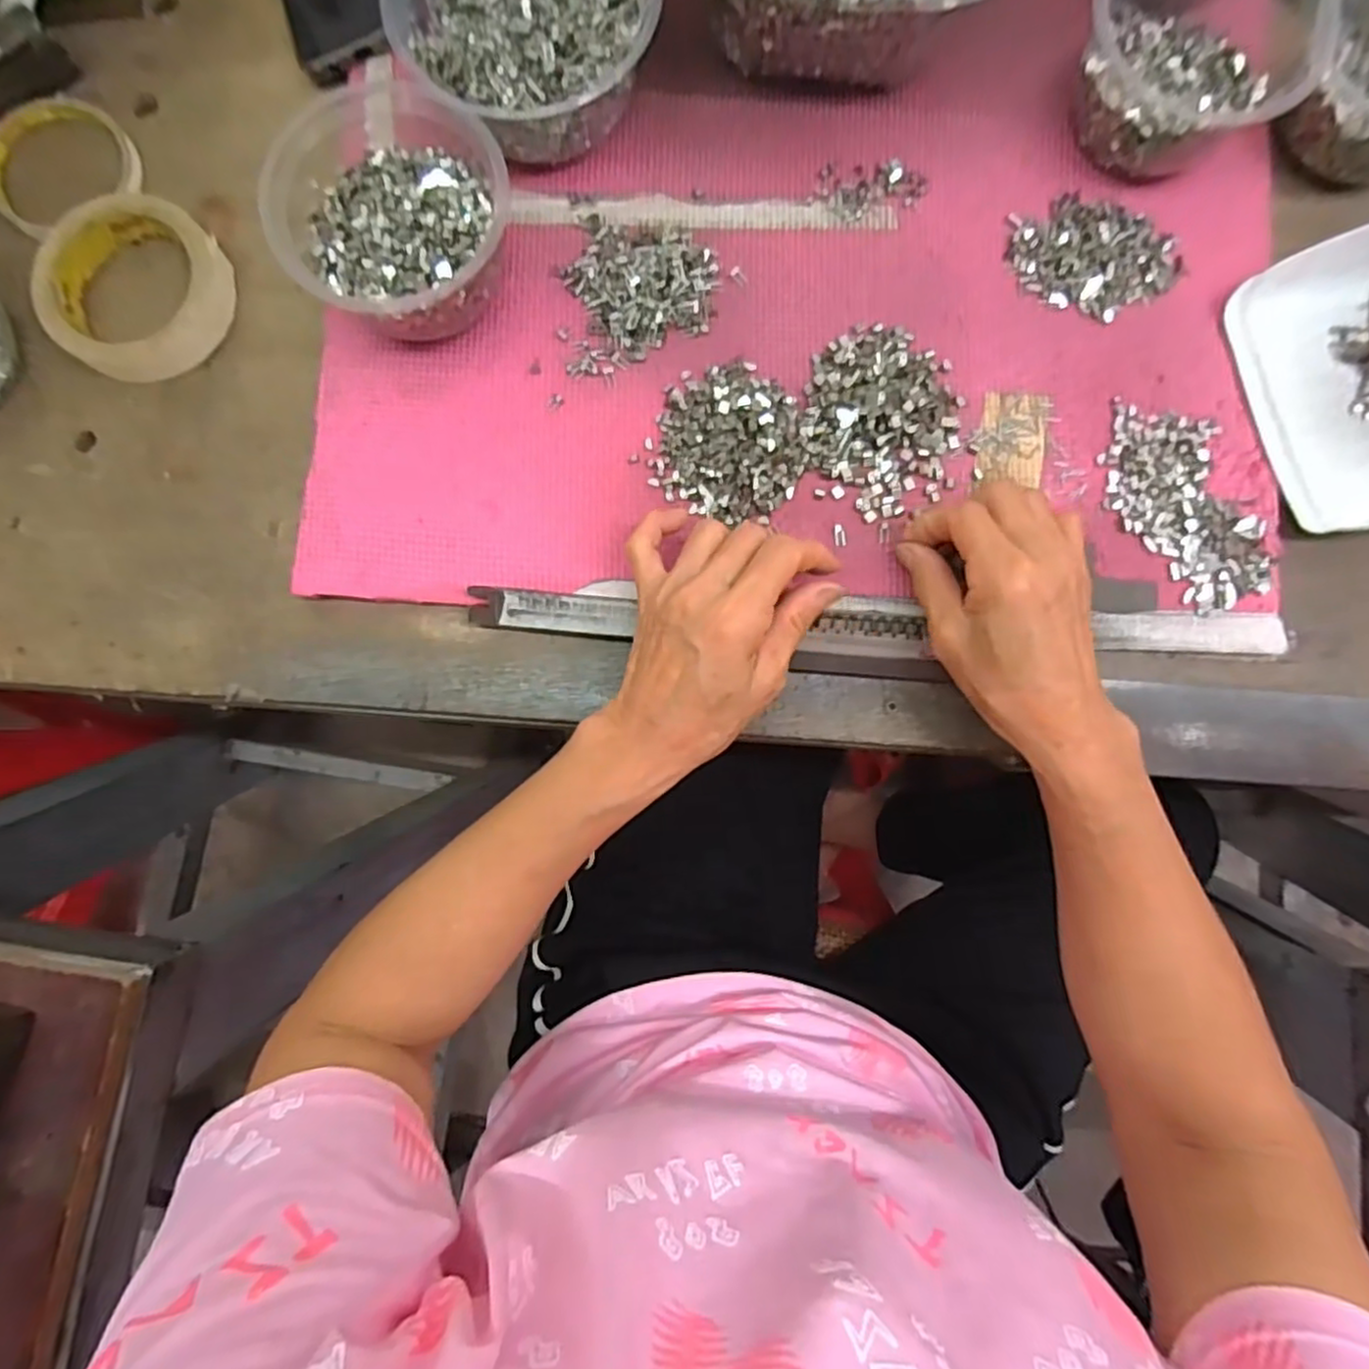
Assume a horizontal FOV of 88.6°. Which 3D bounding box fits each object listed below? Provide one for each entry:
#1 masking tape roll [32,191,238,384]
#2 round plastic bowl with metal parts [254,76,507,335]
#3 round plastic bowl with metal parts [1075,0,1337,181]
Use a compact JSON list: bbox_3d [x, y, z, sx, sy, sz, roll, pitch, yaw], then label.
[{"bbox_3d":[-0.306,-0.221,0.388,0.101,0.019,0.095,0,87,1],"label":"masking tape roll"},{"bbox_3d":[-0.147,-0.237,0.363,0.114,0.058,0.110,0,84,0],"label":"round plastic bowl with metal parts"},{"bbox_3d":[0.267,-0.335,0.366,0.120,0.059,0.111,0,84,0],"label":"round plastic bowl with metal parts"}]

